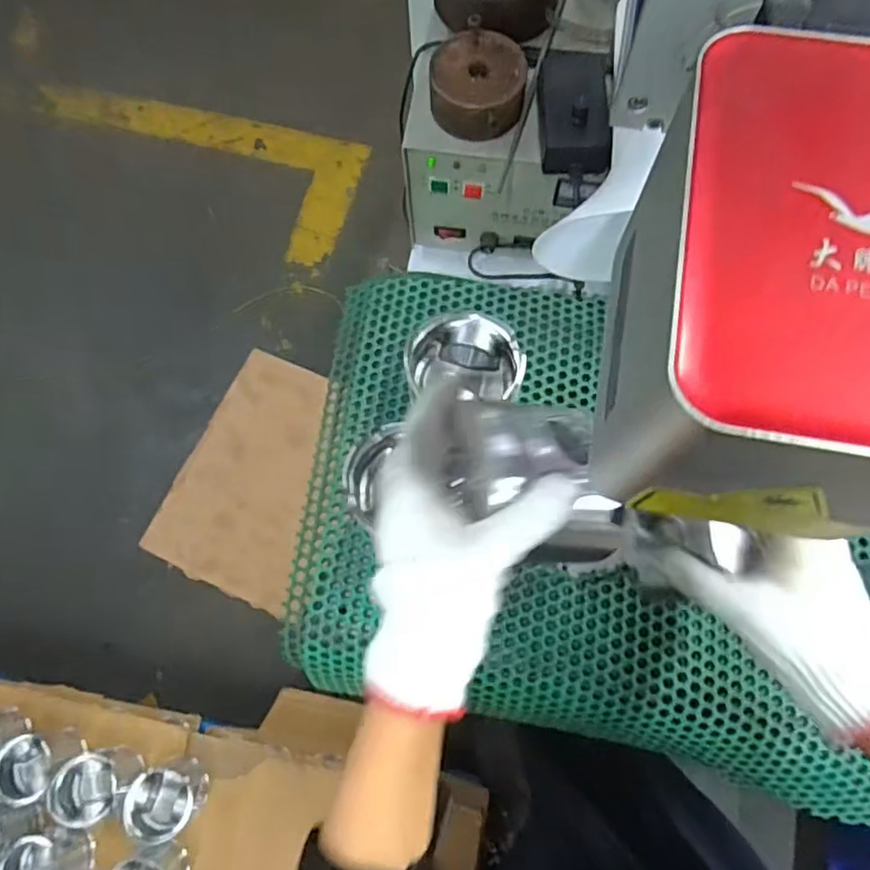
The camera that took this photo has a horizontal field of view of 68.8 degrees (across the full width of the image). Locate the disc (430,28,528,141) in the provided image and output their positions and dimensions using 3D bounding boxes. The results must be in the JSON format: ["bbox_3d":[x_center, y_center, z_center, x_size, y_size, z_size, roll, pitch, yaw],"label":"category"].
[{"bbox_3d":[0.034,-0.269,0.490,0.075,0.031,0.074,0,73,1],"label":"disc"}]

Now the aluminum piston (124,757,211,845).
[{"bbox_3d":[-0.382,0.518,0.905,0.087,0.098,0.093,0,73,1],"label":"aluminum piston"}]

